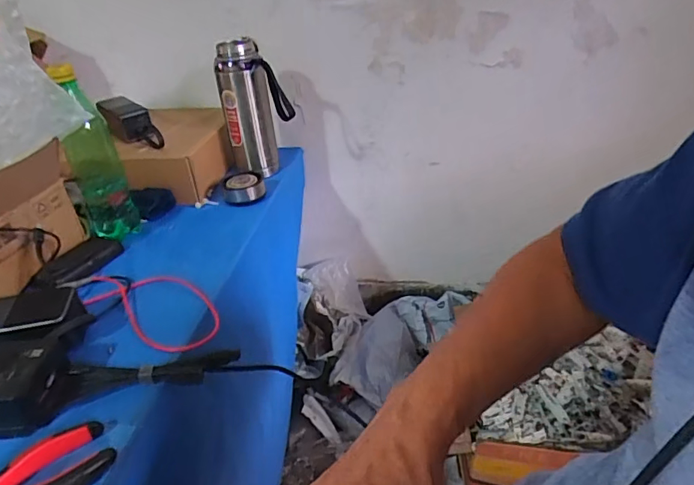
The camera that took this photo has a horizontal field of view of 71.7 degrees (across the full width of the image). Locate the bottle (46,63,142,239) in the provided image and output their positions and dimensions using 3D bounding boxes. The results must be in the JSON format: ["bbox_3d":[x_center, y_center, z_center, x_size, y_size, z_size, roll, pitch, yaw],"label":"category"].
[{"bbox_3d":[-0.358,-0.121,0.668,0.068,0.234,0.068,-18,33,-17],"label":"bottle"}]

